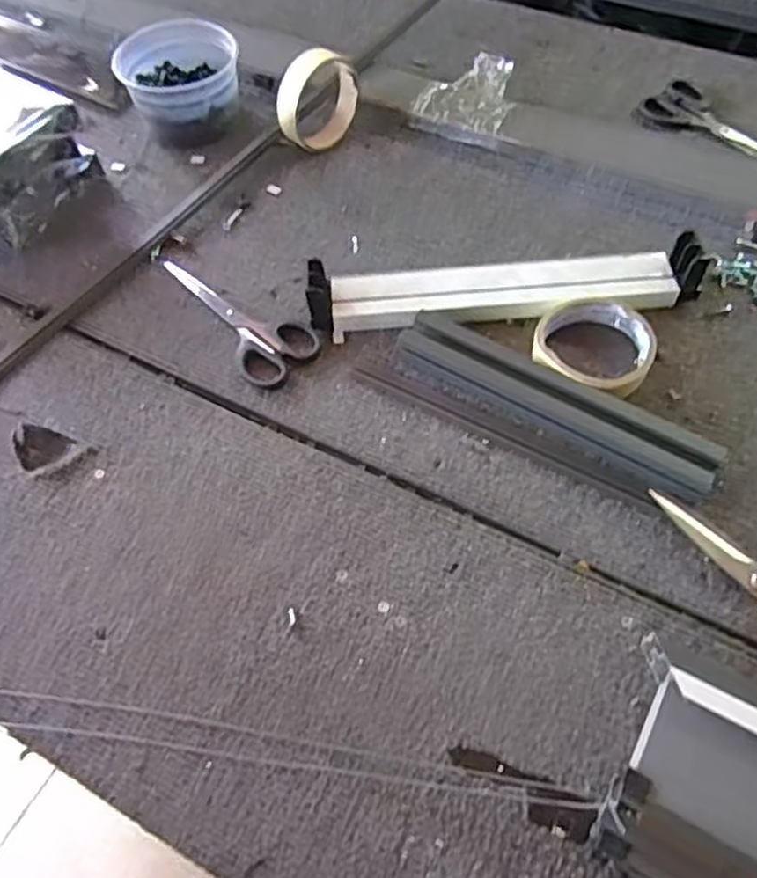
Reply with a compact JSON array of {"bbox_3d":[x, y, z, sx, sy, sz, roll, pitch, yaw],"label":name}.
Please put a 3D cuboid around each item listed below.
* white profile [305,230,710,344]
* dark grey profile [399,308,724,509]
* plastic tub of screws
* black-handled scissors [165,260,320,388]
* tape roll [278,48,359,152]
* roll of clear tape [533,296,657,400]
[{"bbox_3d":[0.100,-0.124,0.558,0.304,0.042,0.065,-5,58,1],"label":"white profile"},{"bbox_3d":[0.126,-0.030,0.511,0.238,0.019,0.046,29,64,20],"label":"dark grey profile"},{"bbox_3d":[-0.189,-0.347,0.689,0.103,0.073,0.097,-2,58,3],"label":"plastic tub of screws"},{"bbox_3d":[-0.117,-0.107,0.577,0.063,0.007,0.164,-36,63,-17],"label":"black-handled scissors"},{"bbox_3d":[-0.055,-0.317,0.660,0.028,0.085,0.090,29,65,20],"label":"tape roll"},{"bbox_3d":[0.162,-0.070,0.524,0.083,0.022,0.074,30,65,20],"label":"roll of clear tape"}]

